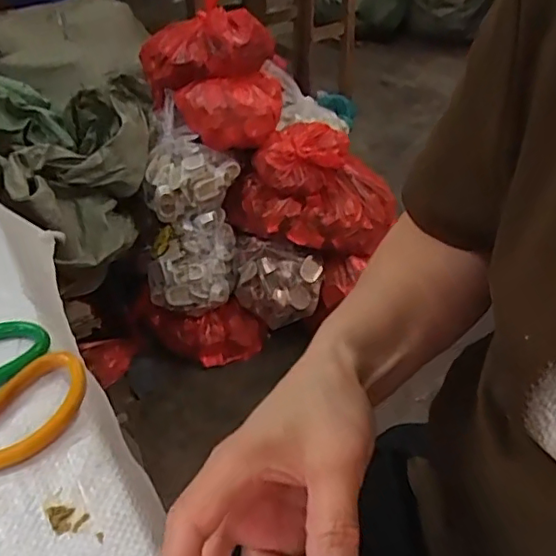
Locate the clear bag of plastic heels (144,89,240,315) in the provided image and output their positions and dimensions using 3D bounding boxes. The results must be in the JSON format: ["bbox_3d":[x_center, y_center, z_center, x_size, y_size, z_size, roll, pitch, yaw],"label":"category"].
[{"bbox_3d":[-0.179,-0.152,1.214,0.193,0.438,0.111,-4,3,-5],"label":"clear bag of plastic heels"}]

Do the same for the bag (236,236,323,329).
[{"bbox_3d":[-0.004,0.009,1.253,0.187,0.122,0.127,8,42,9],"label":"bag"}]

